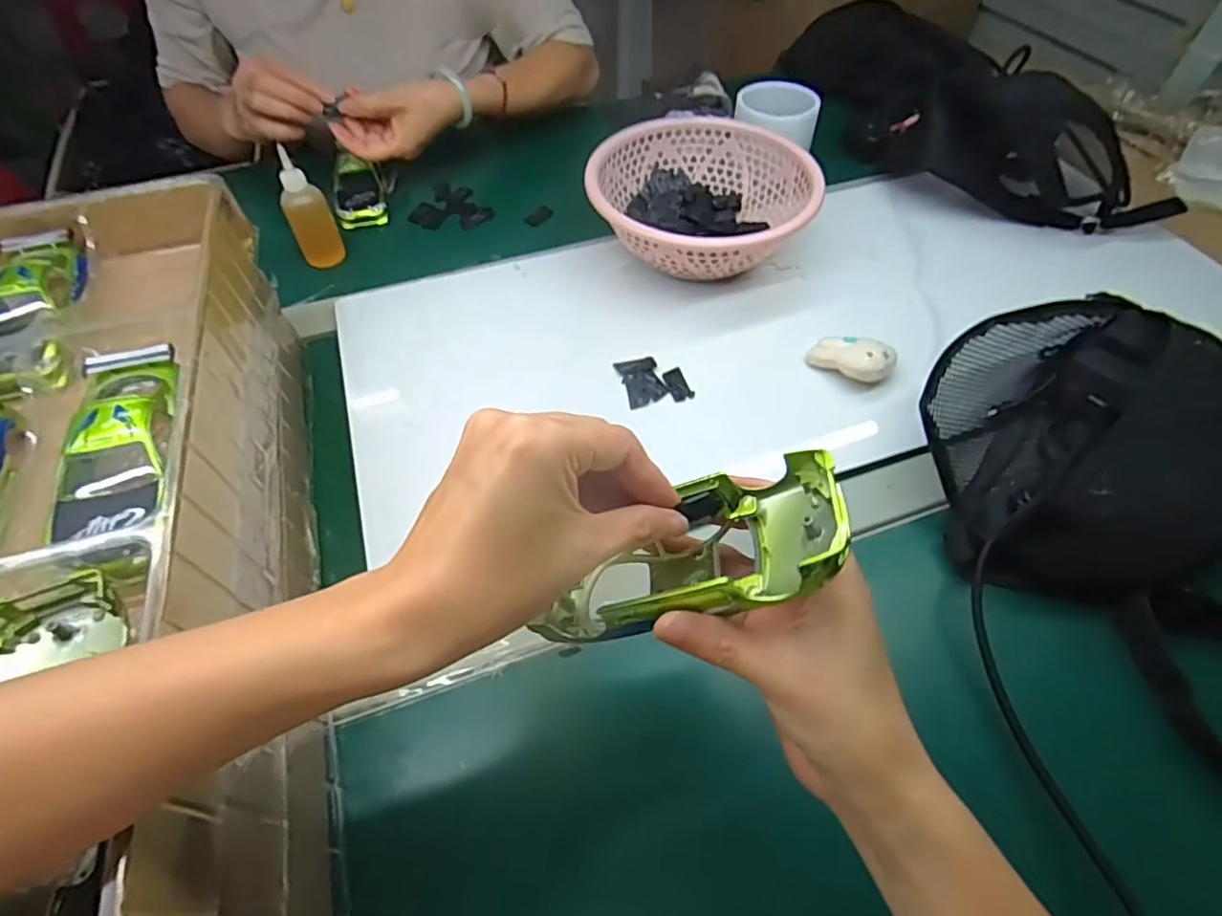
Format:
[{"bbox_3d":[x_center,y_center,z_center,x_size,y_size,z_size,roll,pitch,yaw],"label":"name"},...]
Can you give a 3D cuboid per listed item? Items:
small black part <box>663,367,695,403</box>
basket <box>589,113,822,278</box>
[{"bbox_3d":[0.054,-0.060,0.490,0.018,0.004,0.032,-16,55,-12],"label":"small black part"},{"bbox_3d":[0.087,-0.237,0.574,0.186,0.070,0.190,0,53,0],"label":"basket"}]

